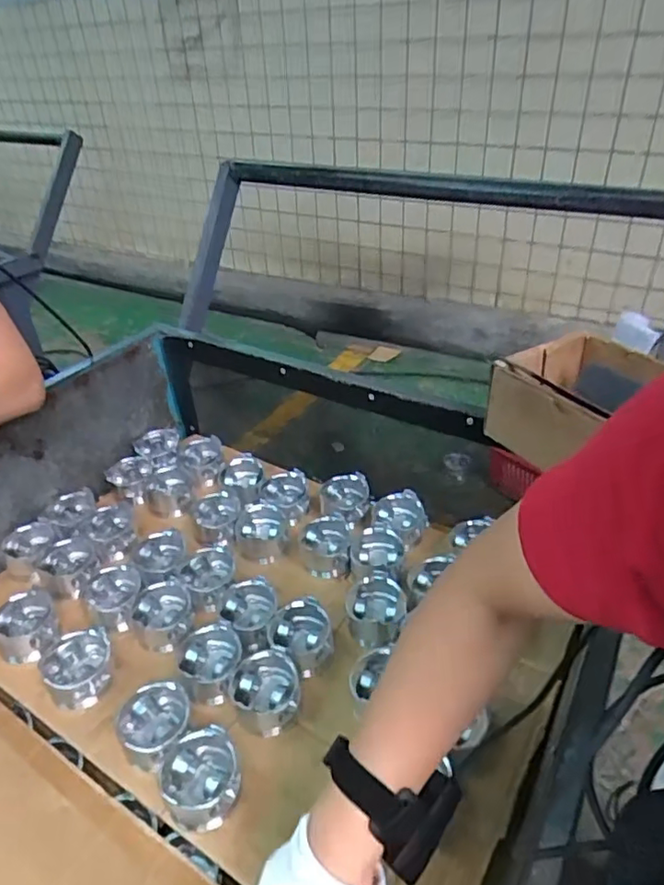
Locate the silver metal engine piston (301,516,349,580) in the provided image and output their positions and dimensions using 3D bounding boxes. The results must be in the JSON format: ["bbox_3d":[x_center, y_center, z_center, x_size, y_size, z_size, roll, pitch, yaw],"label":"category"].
[{"bbox_3d":[-0.008,0.146,0.810,0.070,0.047,0.076,-1,37,0],"label":"silver metal engine piston"}]

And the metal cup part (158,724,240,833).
[{"bbox_3d":[-0.124,0.317,0.560,0.070,0.037,0.076,-1,37,0],"label":"metal cup part"}]

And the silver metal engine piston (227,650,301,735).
[{"bbox_3d":[-0.069,0.268,0.633,0.067,0.053,0.073,-30,46,-33],"label":"silver metal engine piston"}]

